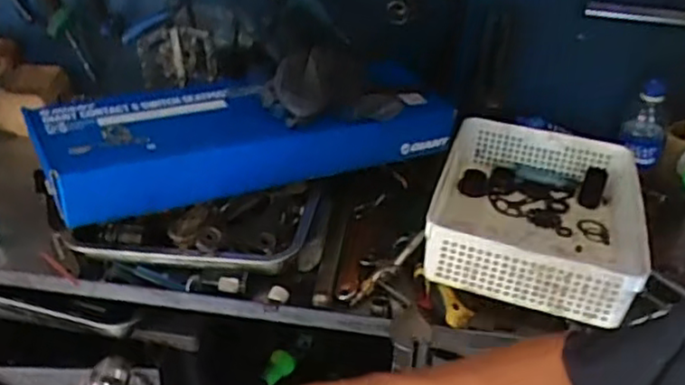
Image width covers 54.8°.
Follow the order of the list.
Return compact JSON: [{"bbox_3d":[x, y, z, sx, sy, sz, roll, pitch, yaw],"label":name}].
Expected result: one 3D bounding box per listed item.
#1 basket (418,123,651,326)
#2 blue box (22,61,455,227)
[{"bbox_3d":[0.257,0.025,0.890,0.256,0.094,0.333,11,37,12],"label":"basket"},{"bbox_3d":[-0.101,-0.083,0.856,0.534,0.093,0.174,-16,39,-23],"label":"blue box"}]

